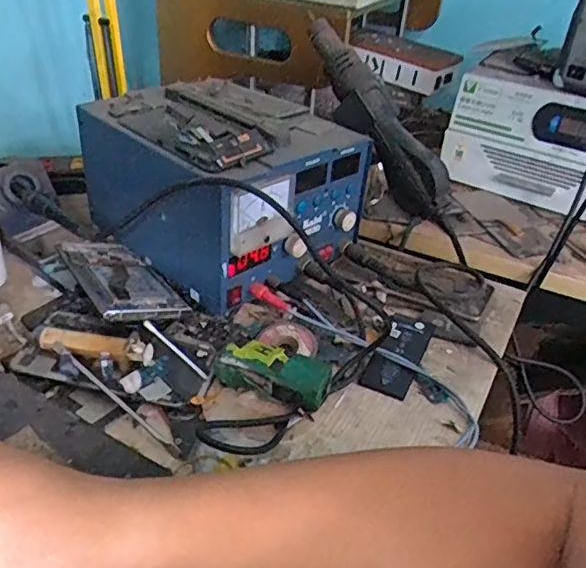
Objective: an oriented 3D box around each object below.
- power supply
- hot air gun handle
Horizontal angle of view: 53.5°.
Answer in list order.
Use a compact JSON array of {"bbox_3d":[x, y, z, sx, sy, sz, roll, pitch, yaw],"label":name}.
[{"bbox_3d":[-0.064,-0.105,0.581,0.244,0.141,0.194,30,43,32],"label":"power supply"},{"bbox_3d":[0.080,-0.167,0.586,0.033,0.066,0.218,-25,79,-36],"label":"hot air gun handle"}]

